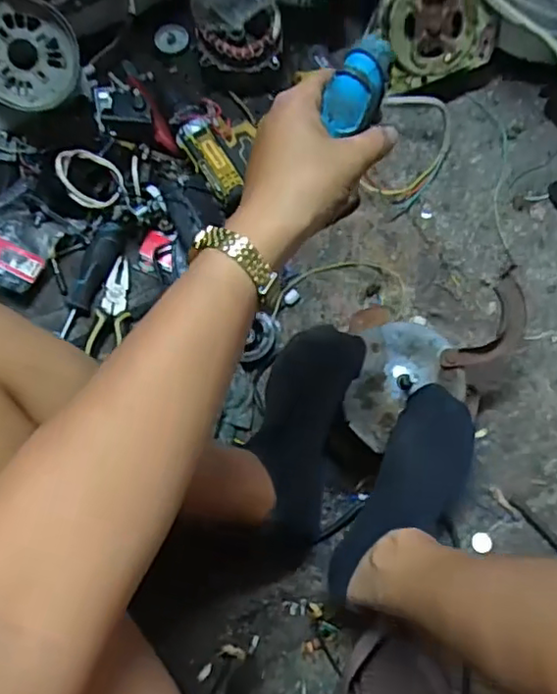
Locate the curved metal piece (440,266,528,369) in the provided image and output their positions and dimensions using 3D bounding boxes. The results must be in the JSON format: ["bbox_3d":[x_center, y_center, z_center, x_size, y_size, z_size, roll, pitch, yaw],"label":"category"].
[{"bbox_3d":[0.216,-0.017,0.630,0.050,0.011,0.113,36,103,10],"label":"curved metal piece"}]

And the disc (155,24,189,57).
[{"bbox_3d":[-0.143,-0.413,0.845,0.045,0.004,0.041,-1,94,-11],"label":"disc"}]

